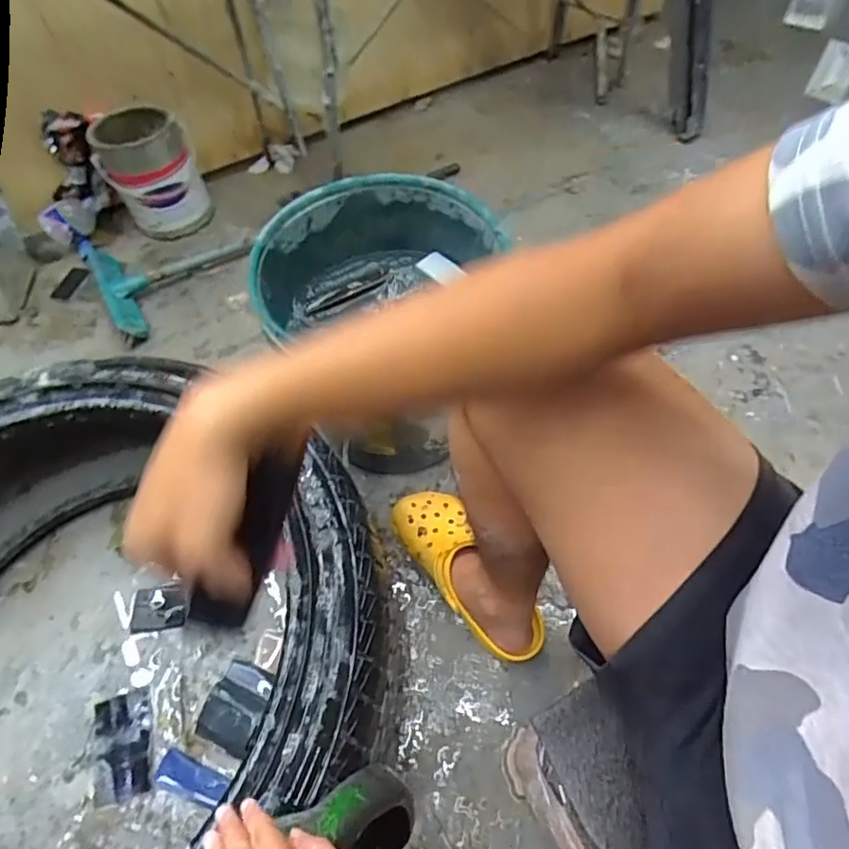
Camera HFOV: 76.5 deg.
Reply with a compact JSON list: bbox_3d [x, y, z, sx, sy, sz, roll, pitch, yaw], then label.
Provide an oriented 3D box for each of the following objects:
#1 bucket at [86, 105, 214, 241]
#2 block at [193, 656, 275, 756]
[{"bbox_3d":[-0.550,-0.502,1.095,0.168,0.194,0.178,-1,58,1],"label":"bucket"},{"bbox_3d":[-0.229,0.346,0.664,0.074,0.032,0.092,17,60,12],"label":"block"}]

